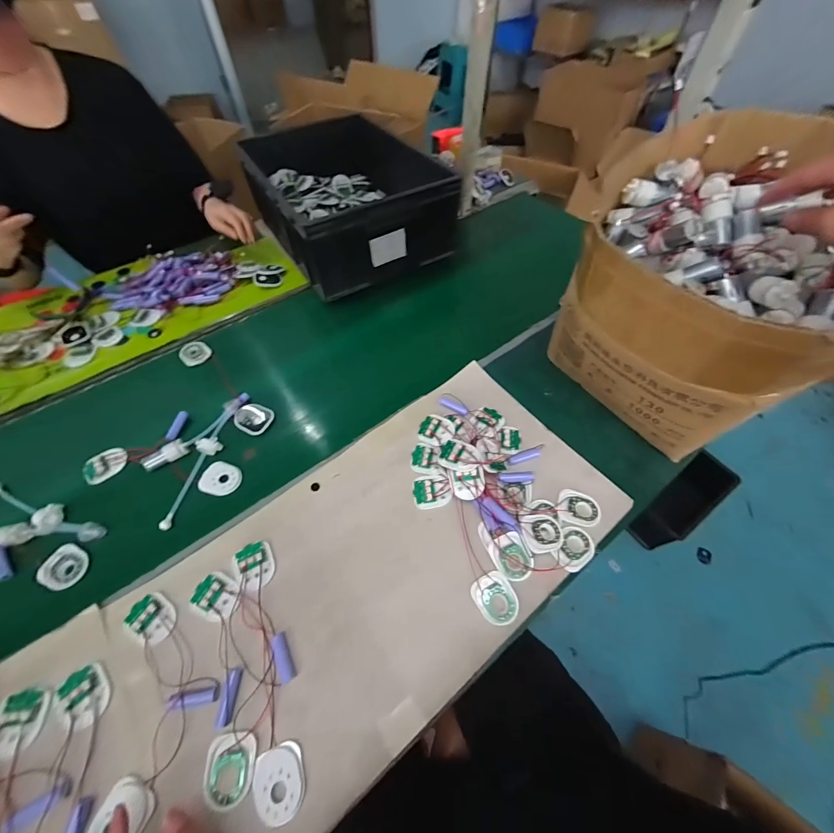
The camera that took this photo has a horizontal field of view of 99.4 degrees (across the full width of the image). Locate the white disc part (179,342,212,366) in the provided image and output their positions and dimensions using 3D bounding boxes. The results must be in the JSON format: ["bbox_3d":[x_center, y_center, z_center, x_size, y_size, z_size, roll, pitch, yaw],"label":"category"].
[{"bbox_3d":[-0.428,-0.122,0.684,0.052,0.011,0.062,-39,66,-22],"label":"white disc part"}]

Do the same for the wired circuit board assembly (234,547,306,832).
[{"bbox_3d":[-0.171,0.276,0.402,0.049,0.018,0.264,-16,59,-11],"label":"wired circuit board assembly"}]

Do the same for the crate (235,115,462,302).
[{"bbox_3d":[-0.180,-0.531,0.828,0.347,0.164,0.542,-27,62,-17],"label":"crate"}]

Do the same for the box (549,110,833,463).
[{"bbox_3d":[0.344,-0.131,0.470,0.274,0.323,0.295,-28,62,-17],"label":"box"}]

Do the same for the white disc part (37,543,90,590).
[{"bbox_3d":[-0.476,0.202,0.478,0.062,0.016,0.053,14,58,8],"label":"white disc part"}]

